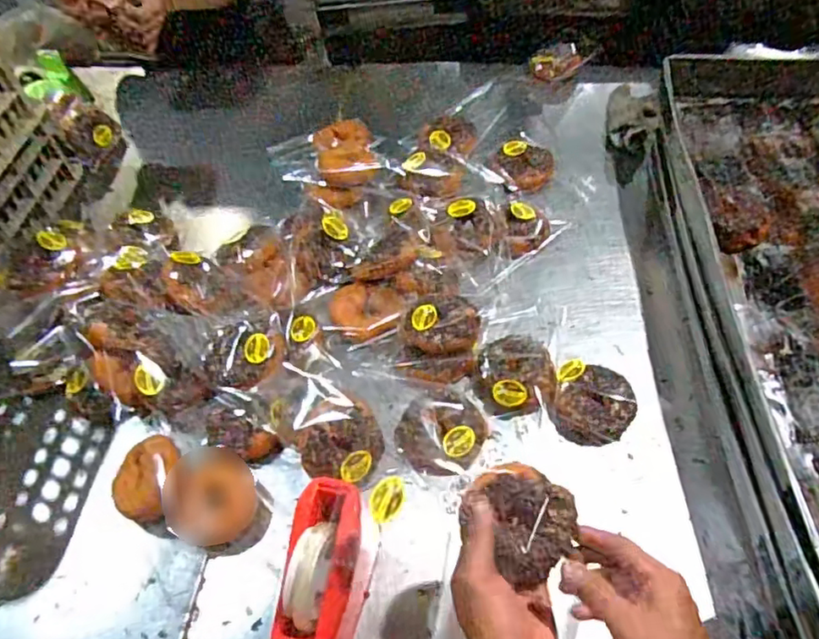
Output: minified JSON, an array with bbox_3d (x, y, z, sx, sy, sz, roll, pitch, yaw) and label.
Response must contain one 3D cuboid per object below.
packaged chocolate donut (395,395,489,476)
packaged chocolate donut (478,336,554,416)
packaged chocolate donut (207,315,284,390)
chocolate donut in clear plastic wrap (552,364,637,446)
[{"bbox_3d":[0.040,0.130,0.713,0.095,0.027,0.103,-2,52,3],"label":"packaged chocolate donut"},{"bbox_3d":[0.129,0.068,0.738,0.095,0.031,0.095,-2,81,13],"label":"packaged chocolate donut"},{"bbox_3d":[-0.208,0.041,0.768,0.089,0.035,0.092,-2,52,3],"label":"packaged chocolate donut"},{"bbox_3d":[0.226,0.103,0.724,0.103,0.036,0.082,-32,57,-19],"label":"chocolate donut in clear plastic wrap"}]

